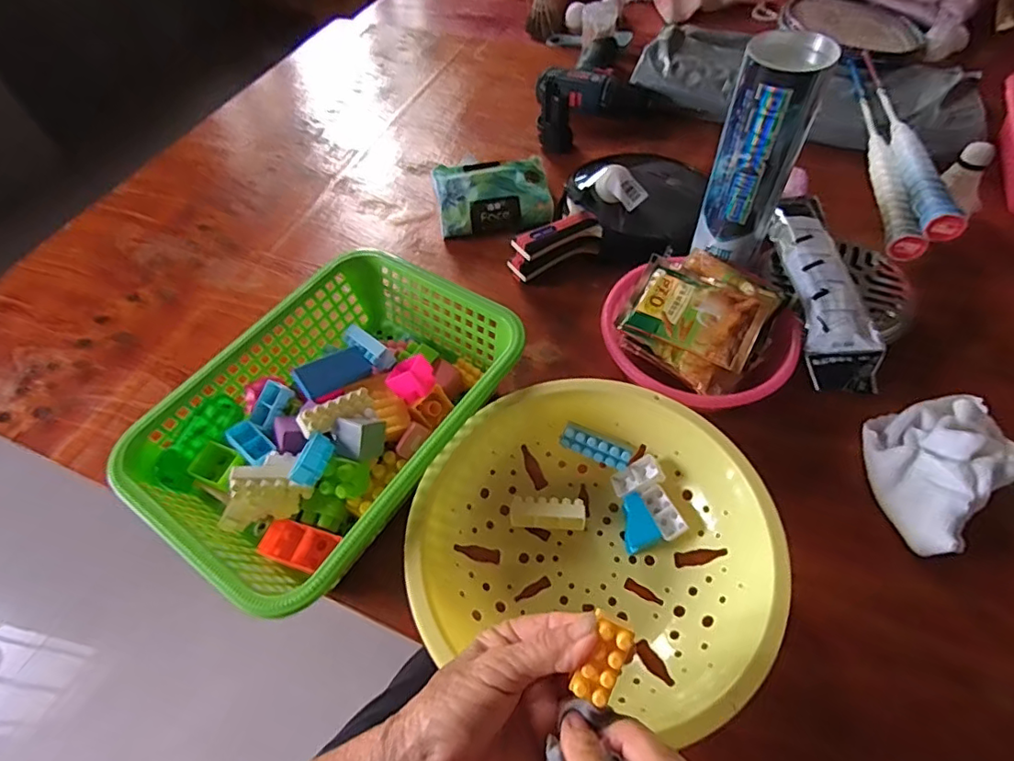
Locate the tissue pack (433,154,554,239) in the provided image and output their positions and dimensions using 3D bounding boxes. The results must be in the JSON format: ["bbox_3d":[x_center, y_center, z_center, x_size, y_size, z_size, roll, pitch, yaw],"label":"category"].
[{"bbox_3d":[-0.015,-0.219,0.649,0.130,0.063,0.070,-7,54,1],"label":"tissue pack"}]

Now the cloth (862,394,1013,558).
[{"bbox_3d":[0.344,0.056,0.431,0.158,0.045,0.096,-36,59,-19],"label":"cloth"}]

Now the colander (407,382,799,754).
[{"bbox_3d":[0.061,0.113,0.407,0.242,0.064,0.222,5,55,9],"label":"colander"}]

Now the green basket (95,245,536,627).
[{"bbox_3d":[-0.142,0.031,0.467,0.219,0.078,0.294,28,62,23],"label":"green basket"}]

